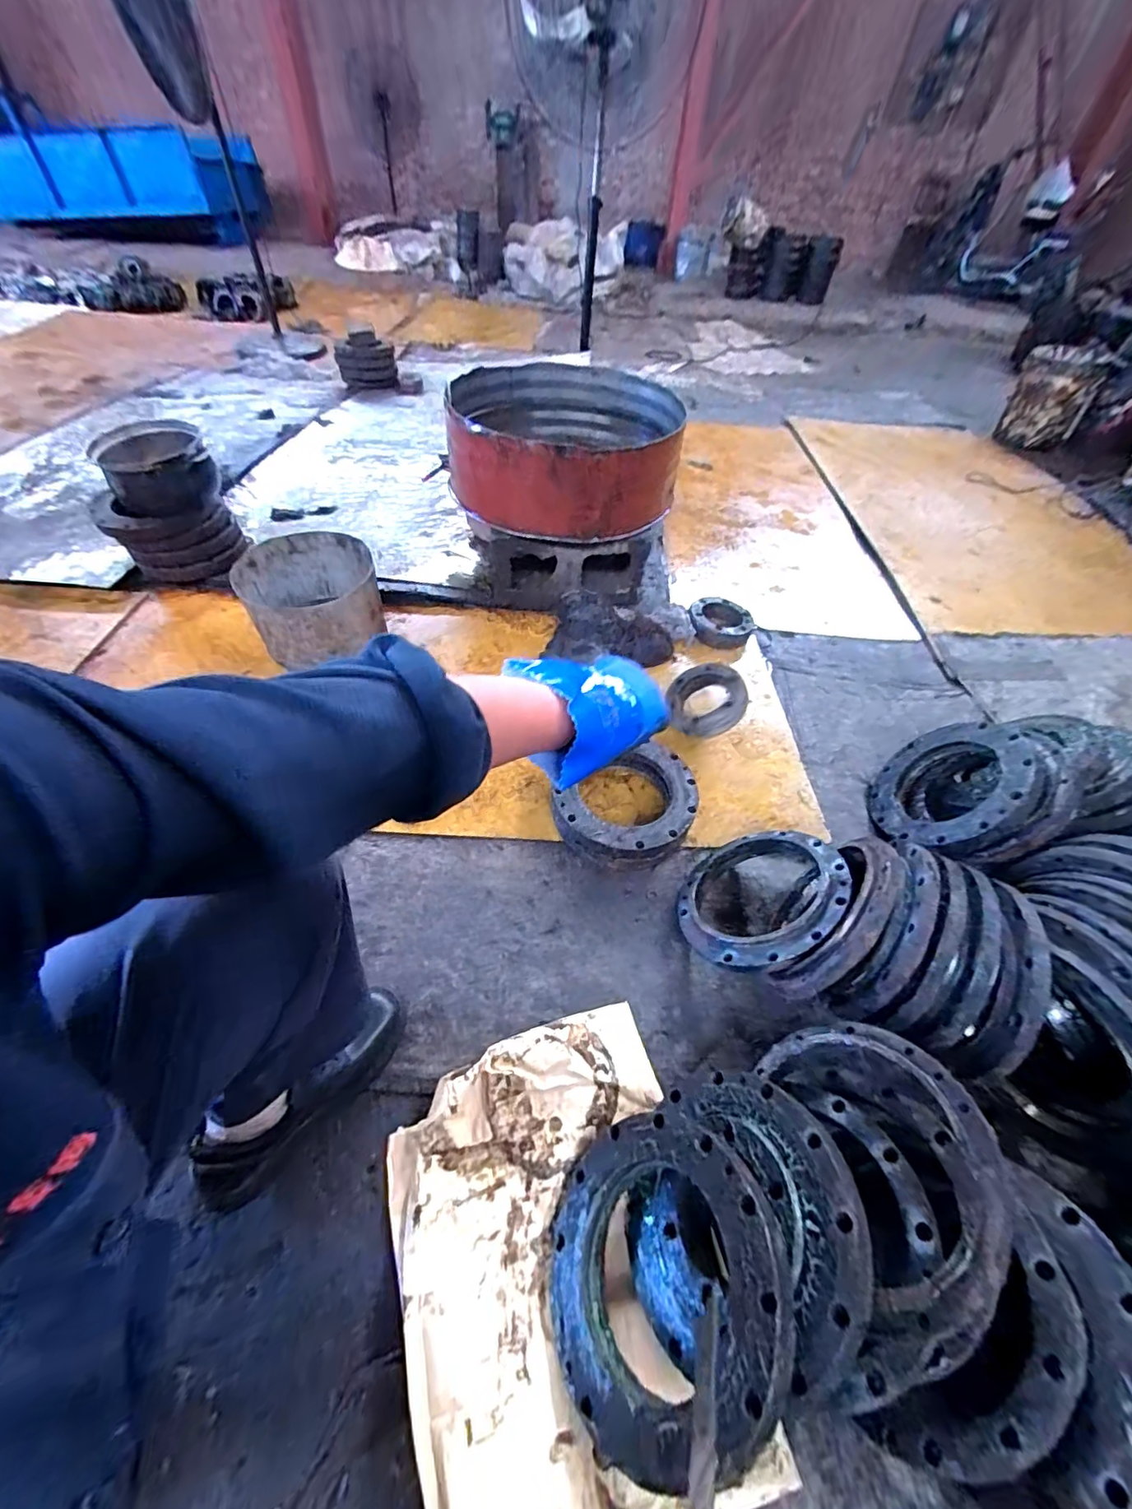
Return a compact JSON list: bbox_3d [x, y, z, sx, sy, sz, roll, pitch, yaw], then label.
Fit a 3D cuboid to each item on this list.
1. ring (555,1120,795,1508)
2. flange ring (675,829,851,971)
[{"bbox_3d":[0.091,0.503,0.517,0.249,0.035,0.244,-29,35,23],"label":"ring"},{"bbox_3d":[0.283,0.209,0.777,0.245,0.039,0.221,-33,25,4],"label":"flange ring"}]

